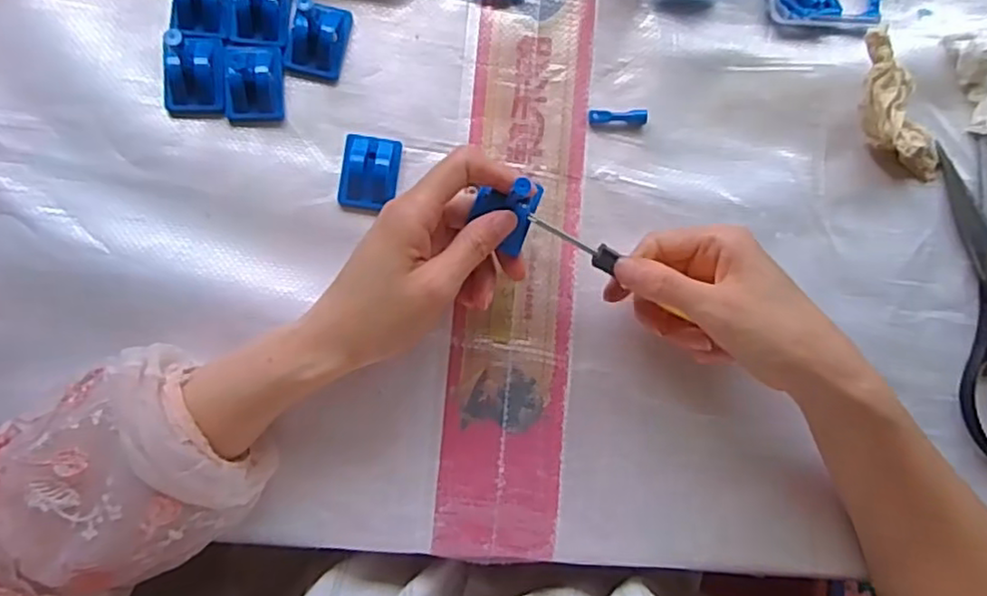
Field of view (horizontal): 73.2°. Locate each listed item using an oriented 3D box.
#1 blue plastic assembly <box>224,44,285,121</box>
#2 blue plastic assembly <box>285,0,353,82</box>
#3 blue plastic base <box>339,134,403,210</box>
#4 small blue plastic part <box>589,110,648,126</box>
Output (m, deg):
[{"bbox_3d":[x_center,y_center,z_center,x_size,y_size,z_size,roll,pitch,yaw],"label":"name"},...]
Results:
[{"bbox_3d":[-0.143,-0.131,0.395,0.033,0.017,0.046,-1,87,-6],"label":"blue plastic assembly"},{"bbox_3d":[-0.104,-0.159,0.390,0.031,0.041,0.046,13,85,-5],"label":"blue plastic assembly"},{"bbox_3d":[-0.074,-0.076,0.400,0.034,0.016,0.045,6,86,-6],"label":"blue plastic base"},{"bbox_3d":[0.079,-0.115,0.422,0.036,0.009,0.009,1,87,-6],"label":"small blue plastic part"}]

